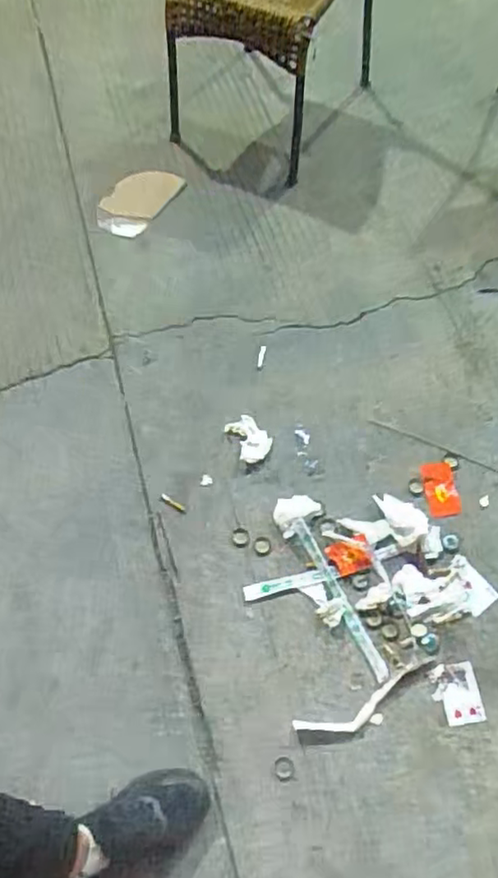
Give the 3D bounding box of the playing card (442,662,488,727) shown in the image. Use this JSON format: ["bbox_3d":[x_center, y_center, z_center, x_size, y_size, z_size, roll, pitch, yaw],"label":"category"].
[{"bbox_3d":[0.330,0.396,1.017,0.062,0.004,0.086,-7,65,-2],"label":"playing card"}]

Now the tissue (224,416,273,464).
[{"bbox_3d":[0.002,0.000,1.194,0.063,0.014,0.089,-32,68,-13],"label":"tissue"}]

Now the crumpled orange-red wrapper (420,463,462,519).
[{"bbox_3d":[0.337,0.091,1.150,0.057,0.008,0.098,-7,65,-2],"label":"crumpled orange-red wrapper"}]

